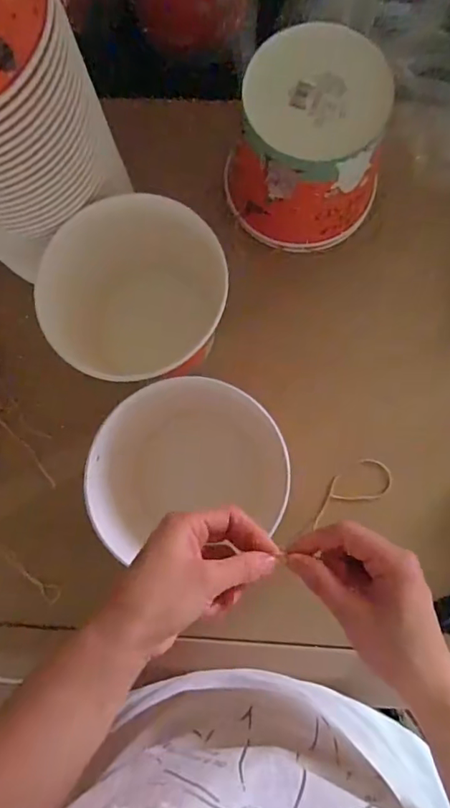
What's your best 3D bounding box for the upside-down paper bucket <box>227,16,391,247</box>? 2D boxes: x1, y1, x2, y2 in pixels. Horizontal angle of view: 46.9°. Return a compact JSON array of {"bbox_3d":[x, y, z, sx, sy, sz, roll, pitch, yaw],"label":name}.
[{"bbox_3d":[0.083,-0.242,0.505,0.139,0.155,0.130,0,82,2],"label":"upside-down paper bucket"}]

